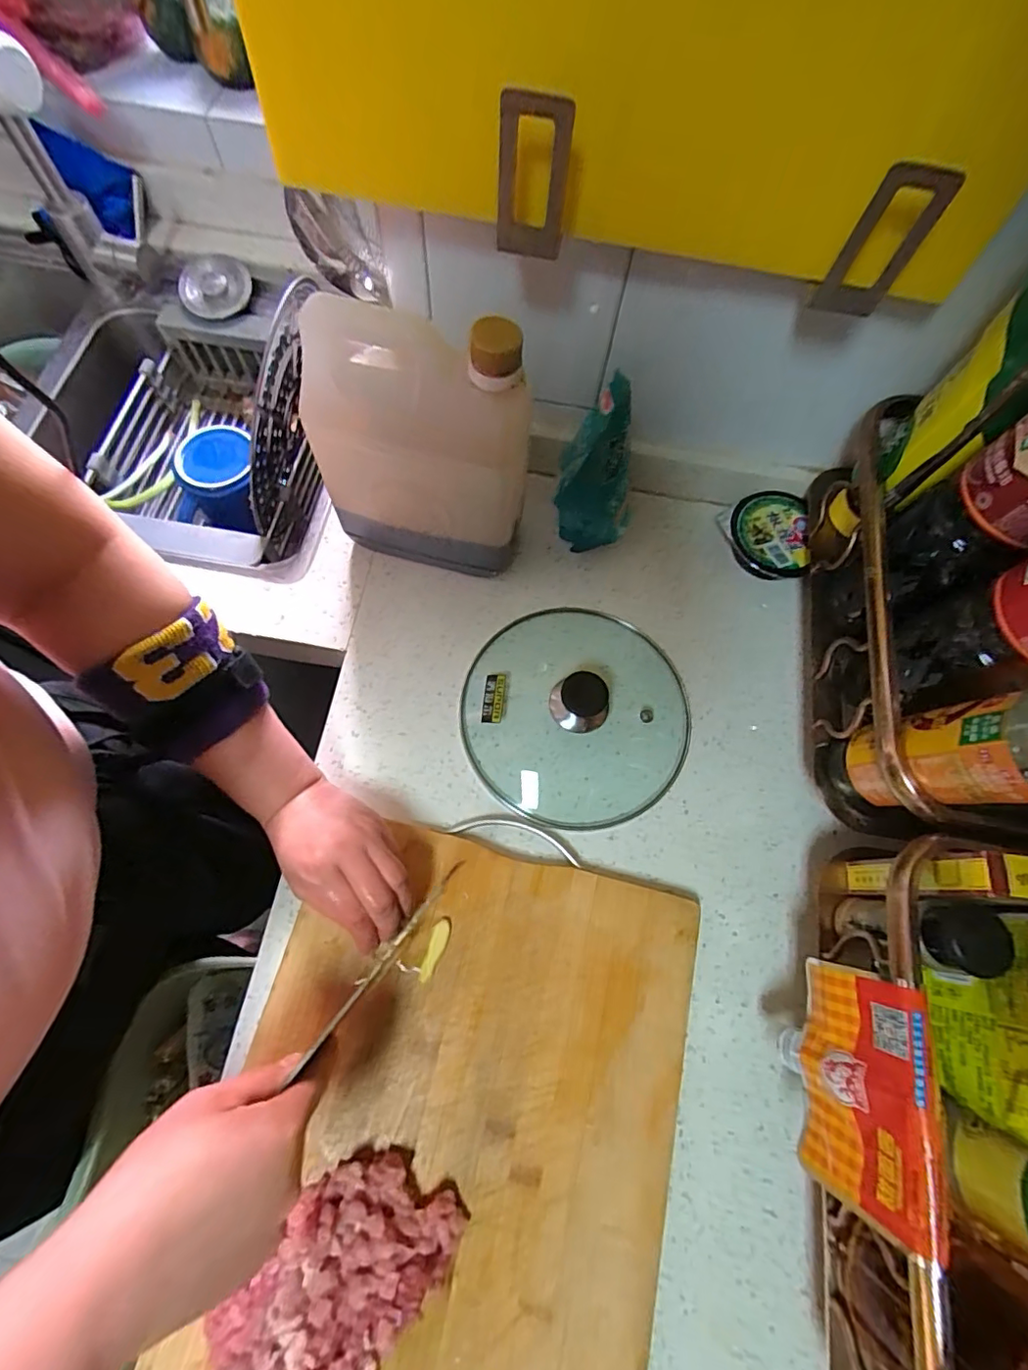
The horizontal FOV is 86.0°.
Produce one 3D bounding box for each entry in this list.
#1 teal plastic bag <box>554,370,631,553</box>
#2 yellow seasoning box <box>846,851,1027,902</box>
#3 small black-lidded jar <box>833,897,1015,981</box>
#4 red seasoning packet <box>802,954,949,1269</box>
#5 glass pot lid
[{"bbox_3d":[0.071,-0.171,0.475,0.068,0.169,0.059,10,69,1],"label":"teal plastic bag"},{"bbox_3d":[0.270,0.122,0.345,0.050,0.114,0.024,11,69,-1],"label":"yellow seasoning box"},{"bbox_3d":[0.247,0.153,0.342,0.032,0.104,0.033,2,70,-4],"label":"small black-lidded jar"},{"bbox_3d":[0.200,0.229,0.315,0.028,0.077,0.118,10,69,-1],"label":"red seasoning packet"},{"bbox_3d":[0.058,0.017,0.470,0.201,0.052,0.188,1,69,-2],"label":"glass pot lid"}]

